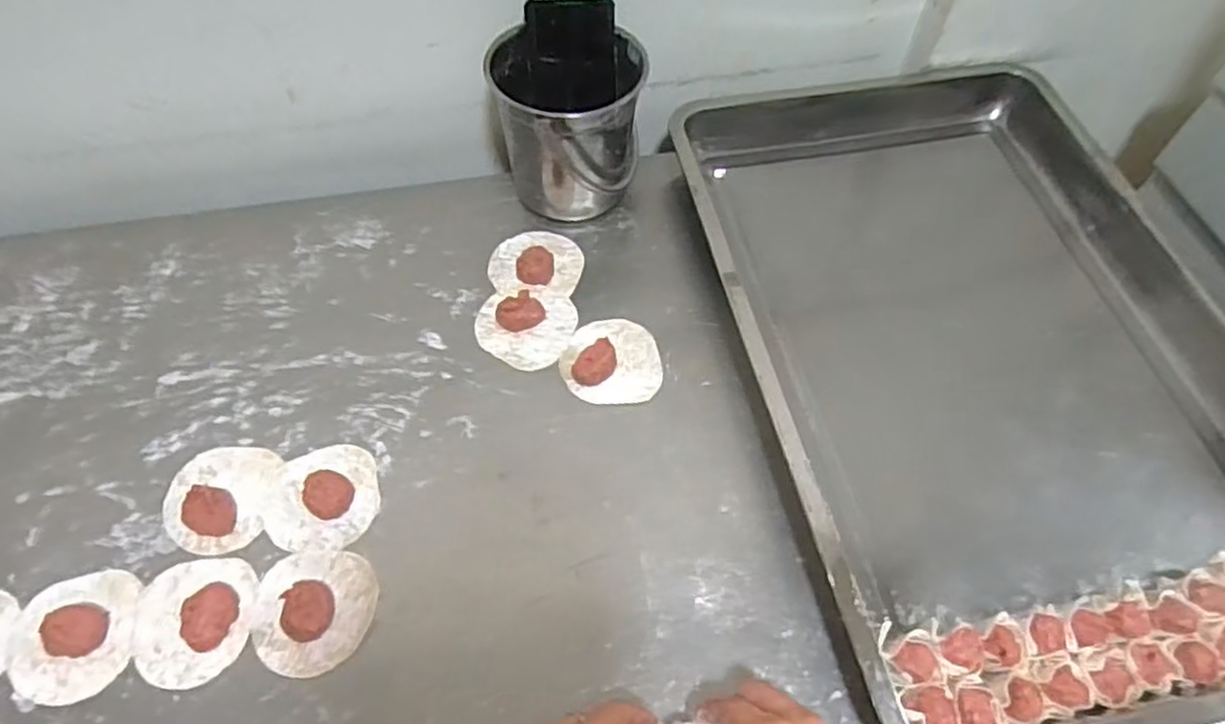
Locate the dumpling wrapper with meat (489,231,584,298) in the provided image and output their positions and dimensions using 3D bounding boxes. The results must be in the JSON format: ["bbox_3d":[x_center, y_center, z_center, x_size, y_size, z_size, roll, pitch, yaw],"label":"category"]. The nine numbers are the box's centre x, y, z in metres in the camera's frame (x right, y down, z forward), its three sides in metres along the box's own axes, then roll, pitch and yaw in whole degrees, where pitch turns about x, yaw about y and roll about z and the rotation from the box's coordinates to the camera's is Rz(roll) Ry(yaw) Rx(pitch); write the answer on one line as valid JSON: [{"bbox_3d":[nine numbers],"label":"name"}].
[{"bbox_3d":[-0.069,-0.092,0.654,0.081,0.023,0.074,-2,58,-3],"label":"dumpling wrapper with meat"}]

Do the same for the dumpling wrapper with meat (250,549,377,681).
[{"bbox_3d":[-0.200,0.162,0.483,0.076,0.025,0.080,-1,58,-3],"label":"dumpling wrapper with meat"}]

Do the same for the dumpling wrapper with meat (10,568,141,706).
[{"bbox_3d":[-0.355,0.178,0.479,0.070,0.017,0.081,-10,59,-8],"label":"dumpling wrapper with meat"}]

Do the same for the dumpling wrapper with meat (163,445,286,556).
[{"bbox_3d":[-0.290,0.095,0.529,0.074,0.022,0.082,4,58,1],"label":"dumpling wrapper with meat"}]

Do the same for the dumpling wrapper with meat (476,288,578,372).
[{"bbox_3d":[-0.074,-0.032,0.612,0.082,0.025,0.072,5,58,1],"label":"dumpling wrapper with meat"}]

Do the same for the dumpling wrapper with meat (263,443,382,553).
[{"bbox_3d":[-0.213,0.094,0.531,0.079,0.020,0.081,-1,58,-2],"label":"dumpling wrapper with meat"}]

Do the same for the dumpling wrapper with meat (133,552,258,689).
[{"bbox_3d":[-0.279,0.169,0.484,0.074,0.020,0.083,-11,59,-9],"label":"dumpling wrapper with meat"}]

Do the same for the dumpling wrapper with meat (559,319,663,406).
[{"bbox_3d":[-0.001,-0.005,0.598,0.080,0.025,0.078,-4,58,-4],"label":"dumpling wrapper with meat"}]

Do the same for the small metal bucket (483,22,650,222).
[{"bbox_3d":[-0.037,-0.219,0.666,0.136,0.134,0.114,-28,63,-18],"label":"small metal bucket"}]

